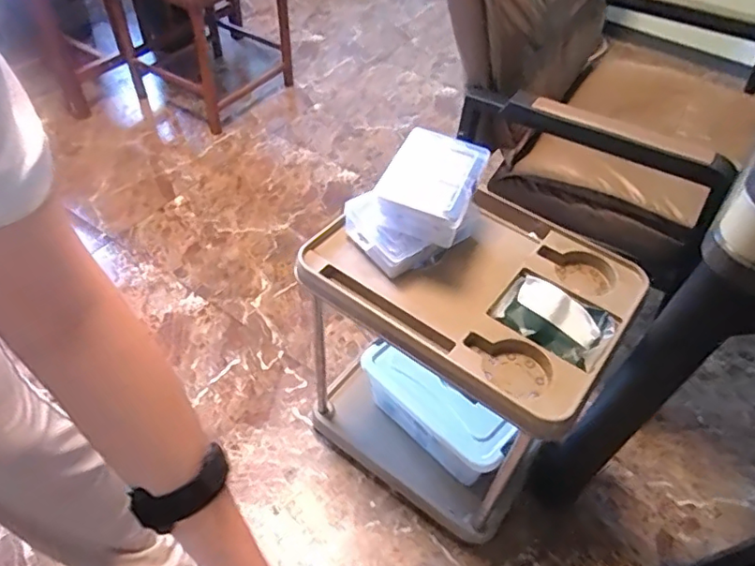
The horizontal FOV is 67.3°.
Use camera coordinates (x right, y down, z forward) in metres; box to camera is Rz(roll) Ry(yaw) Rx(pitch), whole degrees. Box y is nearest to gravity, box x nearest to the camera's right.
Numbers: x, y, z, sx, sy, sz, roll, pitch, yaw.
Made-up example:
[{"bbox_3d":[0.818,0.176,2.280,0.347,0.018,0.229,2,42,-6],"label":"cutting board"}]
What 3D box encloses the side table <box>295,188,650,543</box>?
[{"bbox_3d":[0.125,0.121,0.942,0.403,0.433,0.326,31,56,22],"label":"side table"}]

